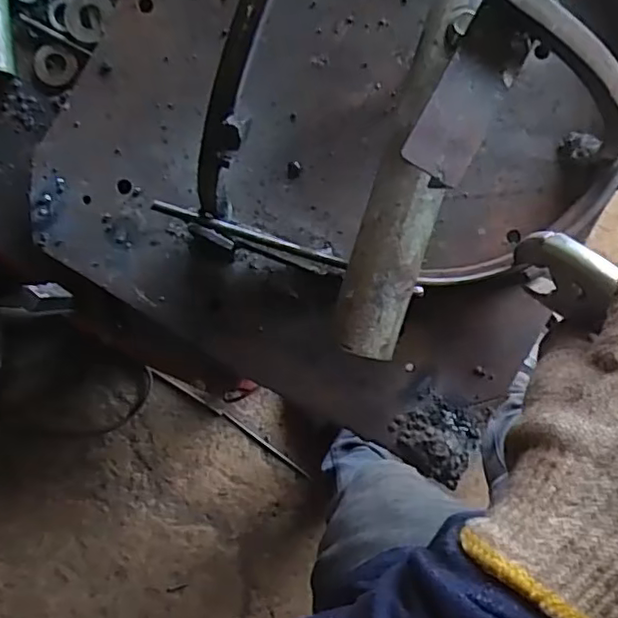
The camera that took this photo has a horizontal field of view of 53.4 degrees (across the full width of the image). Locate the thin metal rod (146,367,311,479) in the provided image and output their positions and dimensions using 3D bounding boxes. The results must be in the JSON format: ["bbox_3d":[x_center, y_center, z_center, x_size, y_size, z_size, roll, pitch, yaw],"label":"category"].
[{"bbox_3d":[-0.150,0.214,1.177,0.368,0.009,0.017,35,89,-4],"label":"thin metal rod"}]

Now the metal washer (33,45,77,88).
[{"bbox_3d":[-0.144,-0.138,0.346,0.023,0.004,0.024,0,91,-3],"label":"metal washer"}]

